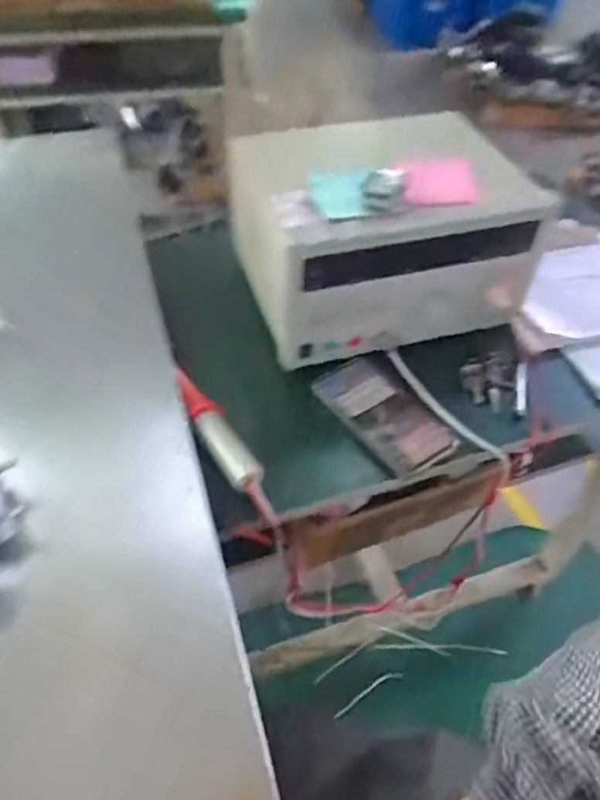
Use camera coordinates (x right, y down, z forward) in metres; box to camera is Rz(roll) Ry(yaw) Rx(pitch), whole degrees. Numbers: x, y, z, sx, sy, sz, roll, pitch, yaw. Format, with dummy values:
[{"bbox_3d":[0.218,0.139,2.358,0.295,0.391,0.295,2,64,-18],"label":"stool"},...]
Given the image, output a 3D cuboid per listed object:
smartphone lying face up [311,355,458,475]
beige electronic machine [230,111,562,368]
[{"bbox_3d":[0.094,0.013,0.684,0.072,0.016,0.161,-33,59,-27],"label":"smartphone lying face up"},{"bbox_3d":[0.095,-0.226,0.773,0.317,0.179,0.290,-11,51,-13],"label":"beige electronic machine"}]

